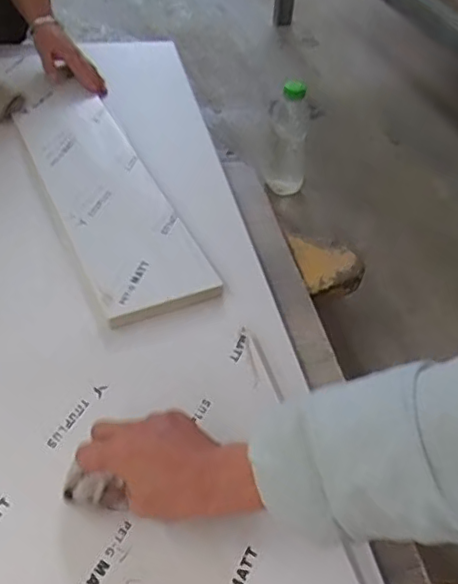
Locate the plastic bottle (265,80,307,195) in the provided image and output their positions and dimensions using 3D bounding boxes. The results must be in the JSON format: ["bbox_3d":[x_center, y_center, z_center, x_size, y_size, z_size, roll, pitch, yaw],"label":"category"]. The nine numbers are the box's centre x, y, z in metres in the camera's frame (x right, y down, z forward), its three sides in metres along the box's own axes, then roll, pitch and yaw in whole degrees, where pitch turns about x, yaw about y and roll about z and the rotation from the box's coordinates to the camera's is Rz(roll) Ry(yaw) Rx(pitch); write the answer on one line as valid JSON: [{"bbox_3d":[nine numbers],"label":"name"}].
[{"bbox_3d":[0.111,-0.290,1.102,0.059,0.209,0.070,-8,49,-12],"label":"plastic bottle"}]

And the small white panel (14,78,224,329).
[{"bbox_3d":[-0.186,-0.162,0.849,0.147,0.019,0.524,-17,51,-22],"label":"small white panel"}]

